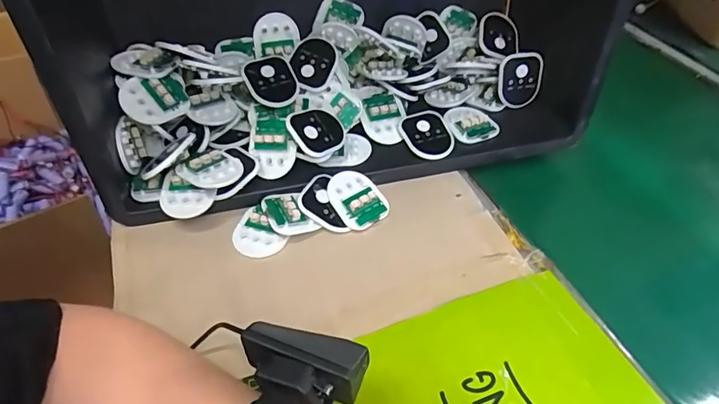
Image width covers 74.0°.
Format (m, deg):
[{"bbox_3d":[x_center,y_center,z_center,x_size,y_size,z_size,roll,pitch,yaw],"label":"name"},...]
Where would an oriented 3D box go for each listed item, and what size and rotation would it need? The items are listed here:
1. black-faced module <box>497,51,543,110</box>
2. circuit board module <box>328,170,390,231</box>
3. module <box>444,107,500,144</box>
[{"bbox_3d":[0.178,-0.134,0.530,0.048,0.058,0.008,-9,30,-2],"label":"black-faced module"},{"bbox_3d":[-0.002,-0.005,0.444,0.047,0.010,0.059,-30,70,-28],"label":"circuit board module"},{"bbox_3d":[0.117,-0.086,0.514,0.045,0.012,0.056,-17,47,-19],"label":"module"}]

